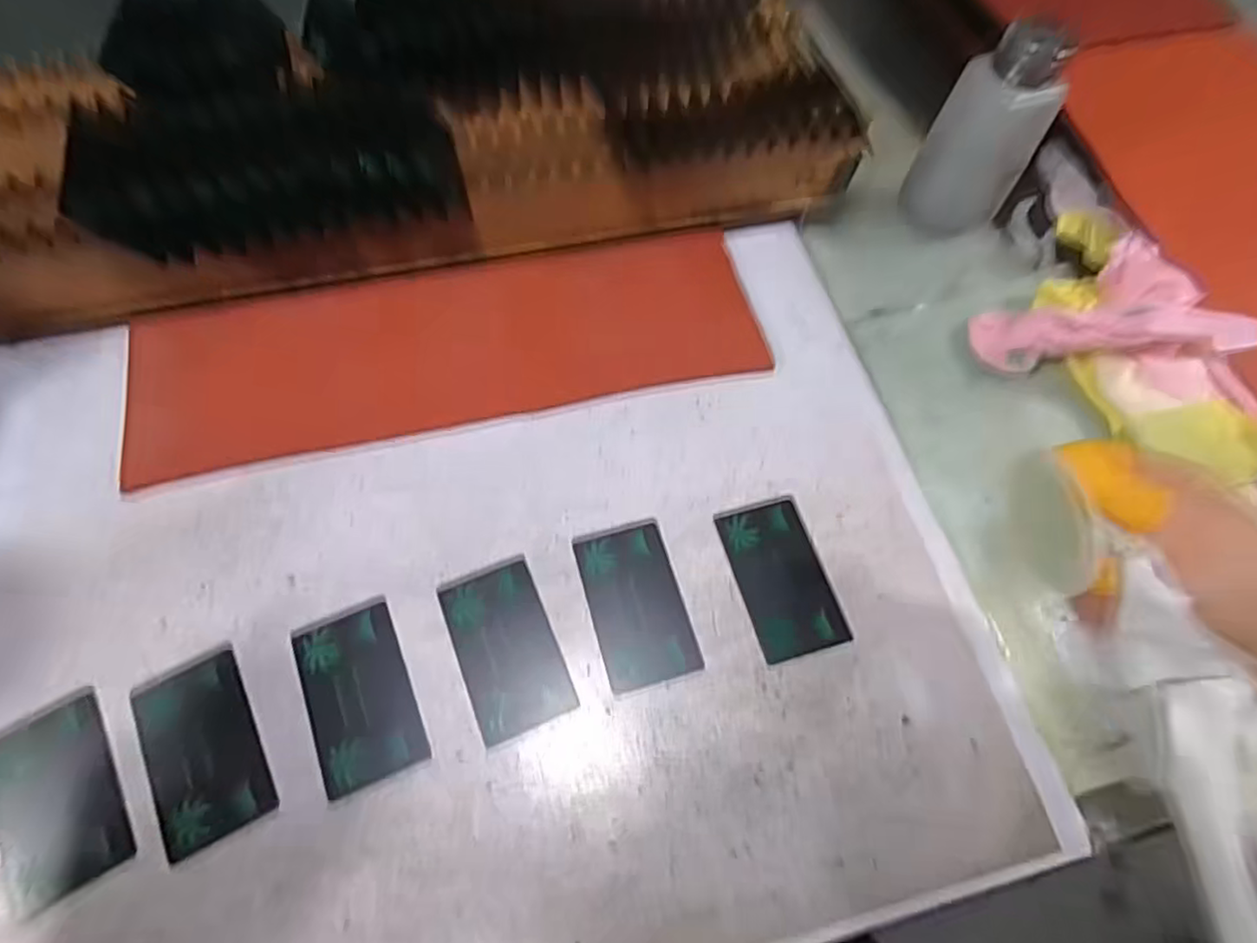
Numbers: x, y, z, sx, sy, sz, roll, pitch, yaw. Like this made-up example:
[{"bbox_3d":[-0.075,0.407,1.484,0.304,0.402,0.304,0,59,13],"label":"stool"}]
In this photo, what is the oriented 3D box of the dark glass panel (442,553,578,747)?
[{"bbox_3d":[-0.062,0.090,0.335,0.048,0.004,0.084,-21,66,-11],"label":"dark glass panel"}]

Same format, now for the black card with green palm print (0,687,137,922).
[{"bbox_3d":[-0.259,0.149,0.296,0.048,0.006,0.082,-29,68,-14],"label":"black card with green palm print"}]

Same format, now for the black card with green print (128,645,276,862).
[{"bbox_3d":[-0.203,0.131,0.309,0.048,0.004,0.085,-27,68,-13],"label":"black card with green print"}]

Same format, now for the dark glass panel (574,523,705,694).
[{"bbox_3d":[0.004,0.070,0.346,0.047,0.004,0.082,-14,65,-8],"label":"dark glass panel"}]

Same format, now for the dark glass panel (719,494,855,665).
[{"bbox_3d":[0.084,0.056,0.354,0.049,0.004,0.085,-14,65,-8],"label":"dark glass panel"}]

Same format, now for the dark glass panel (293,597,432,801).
[{"bbox_3d":[-0.133,0.109,0.322,0.048,0.004,0.084,-22,67,-11],"label":"dark glass panel"}]

